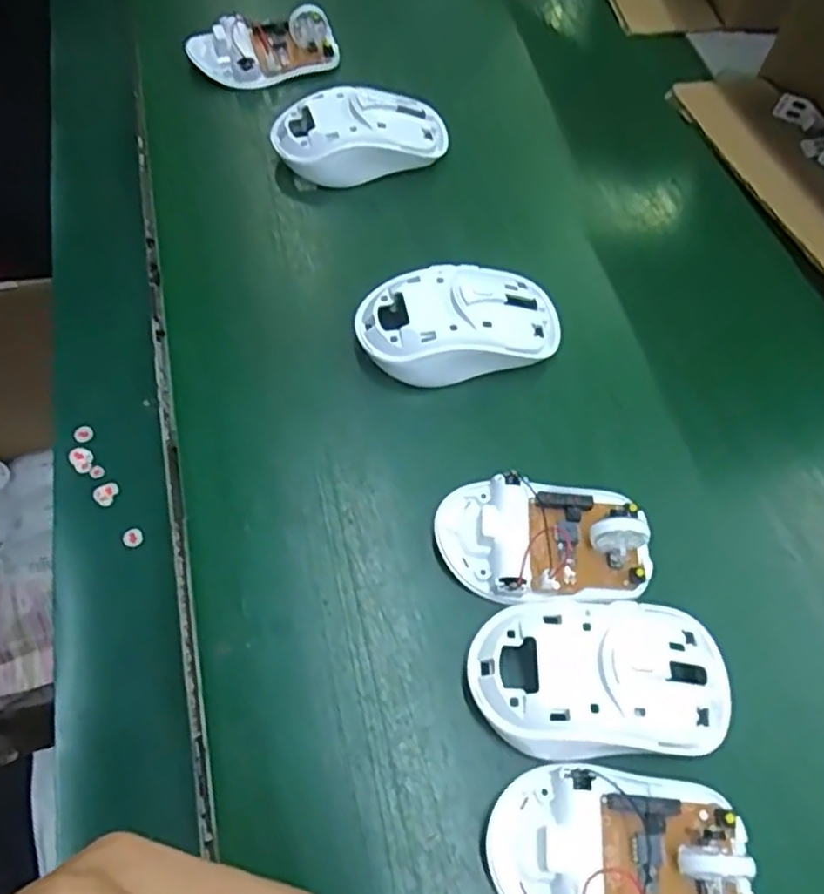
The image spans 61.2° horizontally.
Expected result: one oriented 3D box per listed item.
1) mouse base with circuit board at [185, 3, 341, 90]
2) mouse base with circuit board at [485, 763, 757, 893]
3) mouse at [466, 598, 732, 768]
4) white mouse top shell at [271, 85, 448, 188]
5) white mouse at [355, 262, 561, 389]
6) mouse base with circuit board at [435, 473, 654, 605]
[{"bbox_3d":[-0.097,-0.263,0.460,0.094,0.029,0.042,-4,62,-7],"label":"mouse base with circuit board"},{"bbox_3d":[0.076,0.147,0.253,0.092,0.020,0.056,3,61,-3],"label":"mouse base with circuit board"},{"bbox_3d":[0.077,0.092,0.278,0.103,0.028,0.058,0,61,-5],"label":"mouse"},{"bbox_3d":[-0.031,-0.192,0.425,0.106,0.035,0.054,-15,64,-12],"label":"white mouse top shell"},{"bbox_3d":[0.025,-0.065,0.360,0.102,0.033,0.055,-12,63,-11],"label":"white mouse"},{"bbox_3d":[0.060,0.039,0.311,0.092,0.022,0.055,2,61,-4],"label":"mouse base with circuit board"}]

